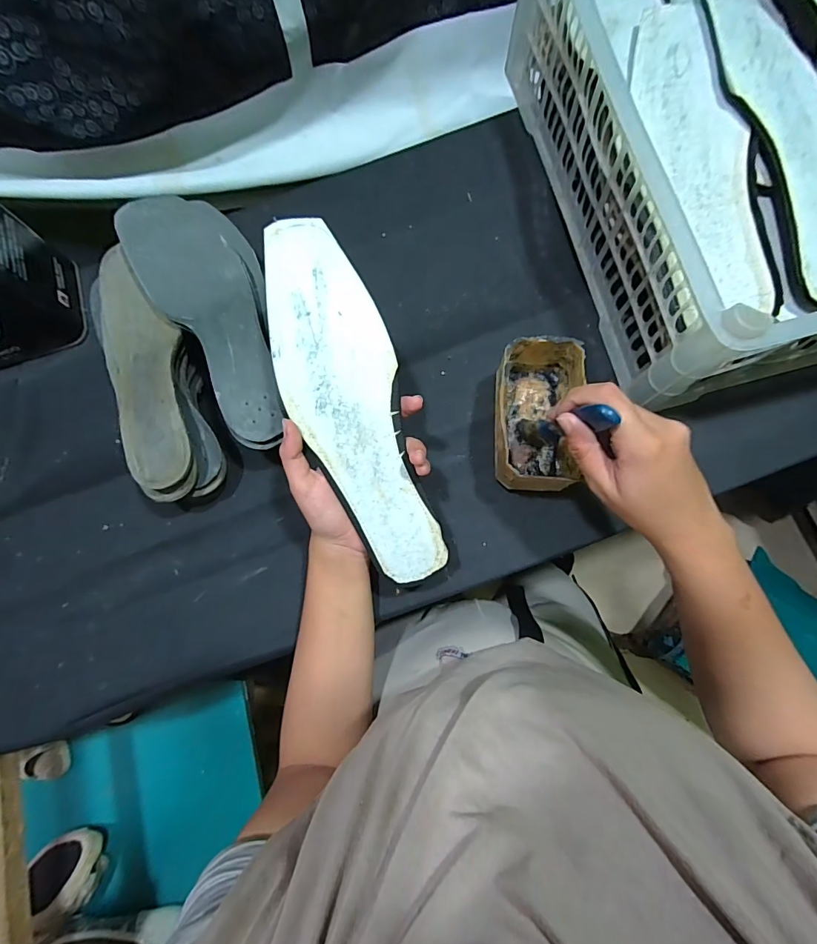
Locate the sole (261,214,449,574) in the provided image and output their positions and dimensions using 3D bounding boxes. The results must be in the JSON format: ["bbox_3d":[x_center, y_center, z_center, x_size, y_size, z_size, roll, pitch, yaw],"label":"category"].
[{"bbox_3d":[-0.042,-0.044,0.325,0.083,0.012,0.276,-19,100,0],"label":"sole"}]

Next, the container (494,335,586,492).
[{"bbox_3d":[0.116,-0.046,0.385,0.074,0.068,0.128,1,79,4],"label":"container"}]

